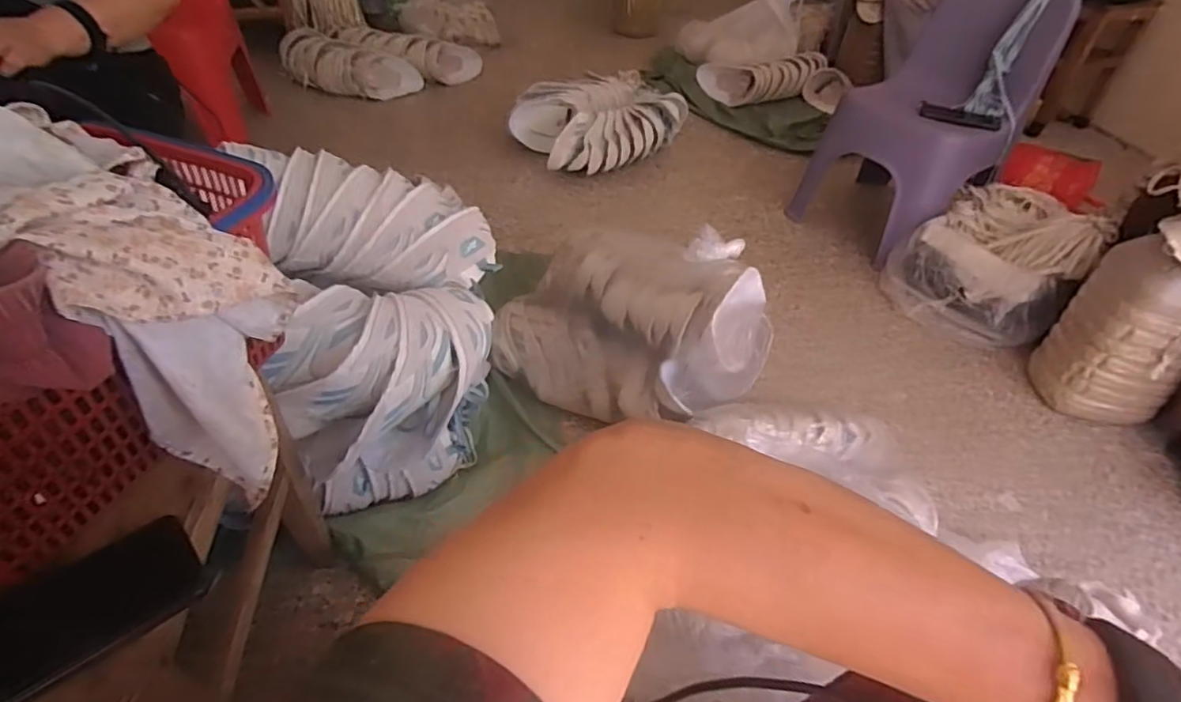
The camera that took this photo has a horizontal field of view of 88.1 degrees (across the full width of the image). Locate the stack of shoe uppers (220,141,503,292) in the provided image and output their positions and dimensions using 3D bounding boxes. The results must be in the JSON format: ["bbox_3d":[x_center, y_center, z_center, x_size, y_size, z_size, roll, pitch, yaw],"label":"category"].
[{"bbox_3d":[-0.277,-0.160,0.774,0.316,0.123,0.132,6,44,-1],"label":"stack of shoe uppers"}]

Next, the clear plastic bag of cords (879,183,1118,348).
[{"bbox_3d":[0.867,-0.196,1.325,0.333,0.268,0.326,-30,54,-32],"label":"clear plastic bag of cords"}]

